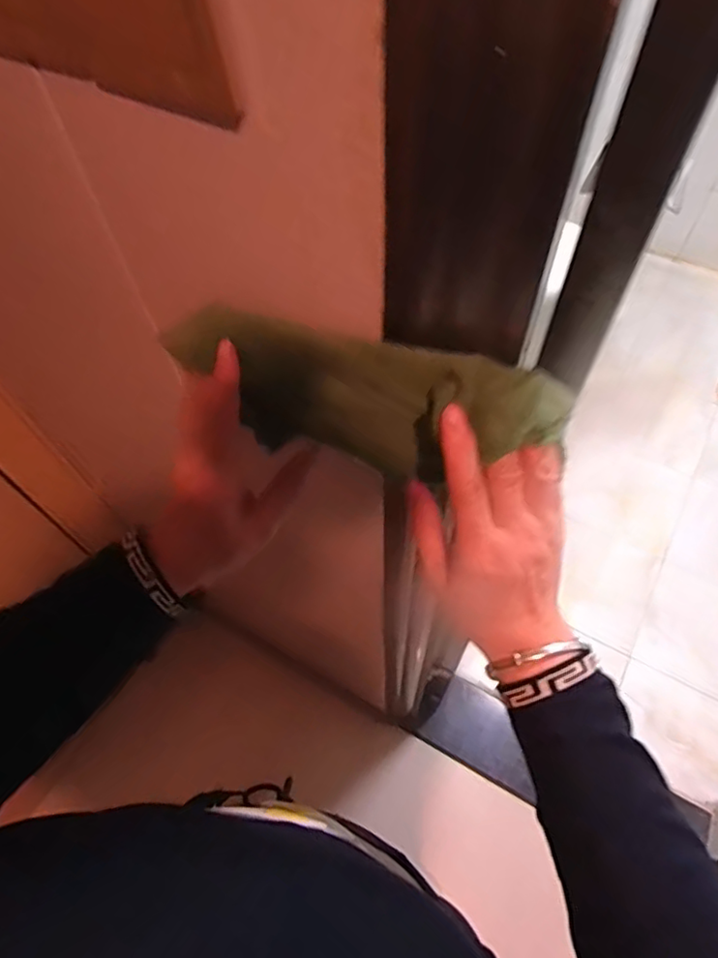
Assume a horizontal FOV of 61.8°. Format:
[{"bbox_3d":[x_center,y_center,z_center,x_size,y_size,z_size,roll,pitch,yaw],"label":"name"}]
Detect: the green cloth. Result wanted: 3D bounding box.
[{"bbox_3d":[0.002,-0.032,0.336,0.200,0.111,0.032,13,62,9],"label":"green cloth"}]

